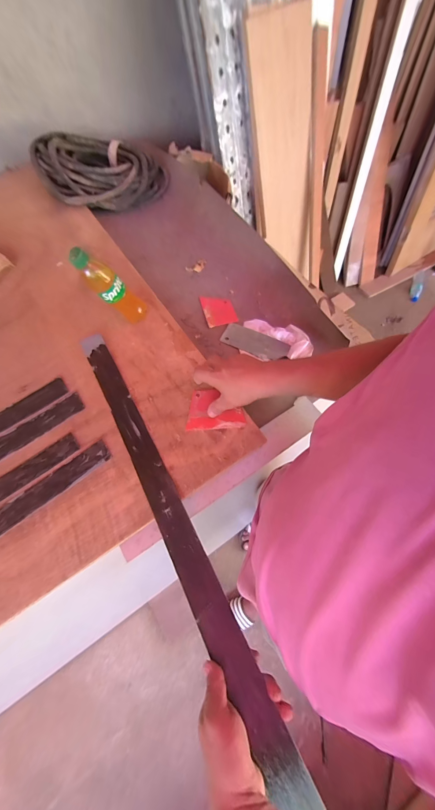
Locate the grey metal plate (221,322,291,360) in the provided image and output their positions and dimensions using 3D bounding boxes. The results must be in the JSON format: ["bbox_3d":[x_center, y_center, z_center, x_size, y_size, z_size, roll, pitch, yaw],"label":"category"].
[{"bbox_3d":[0.091,-0.151,0.646,0.157,0.006,0.071,23,62,6],"label":"grey metal plate"}]

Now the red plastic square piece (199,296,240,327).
[{"bbox_3d":[0.006,-0.238,0.678,0.081,0.007,0.101,-7,62,-15],"label":"red plastic square piece"}]

